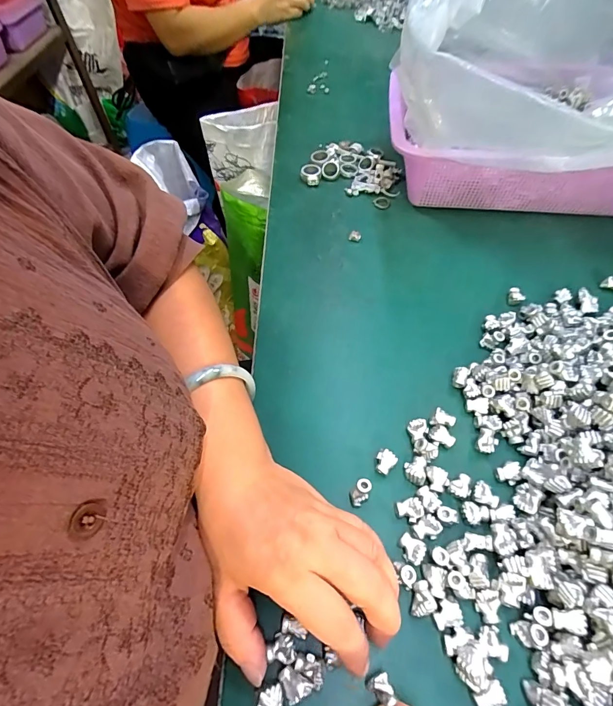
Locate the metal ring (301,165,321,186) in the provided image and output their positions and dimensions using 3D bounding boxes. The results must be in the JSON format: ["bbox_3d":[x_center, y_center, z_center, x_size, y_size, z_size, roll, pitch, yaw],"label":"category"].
[{"bbox_3d":[0.006,-0.224,0.479,0.025,0.011,0.032,-6,56,-1],"label":"metal ring"}]

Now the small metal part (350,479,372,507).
[{"bbox_3d":[0.037,0.096,0.262,0.016,0.017,0.010,-40,63,-21],"label":"small metal part"}]

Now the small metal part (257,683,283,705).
[{"bbox_3d":[-0.019,0.189,0.205,0.013,0.012,0.016,-13,57,-5],"label":"small metal part"}]

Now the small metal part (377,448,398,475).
[{"bbox_3d":[0.057,0.079,0.276,0.013,0.011,0.015,37,65,24],"label":"small metal part"}]

